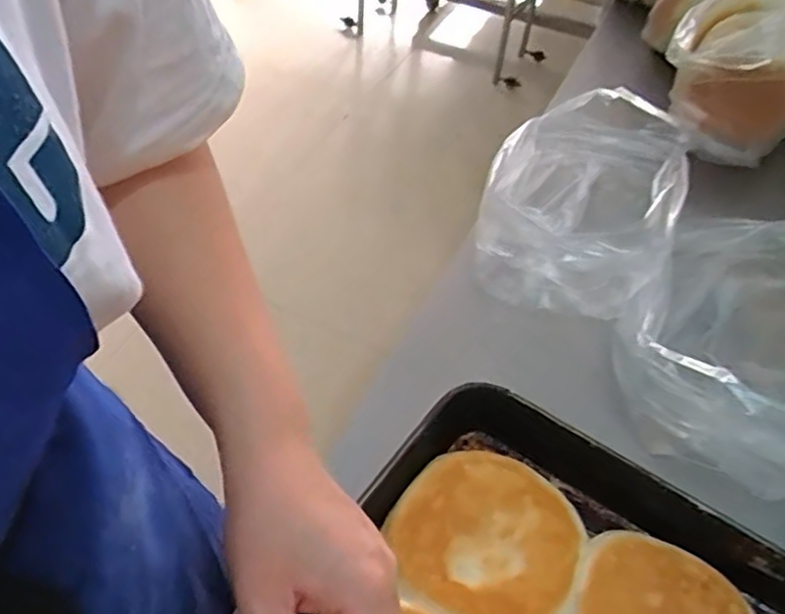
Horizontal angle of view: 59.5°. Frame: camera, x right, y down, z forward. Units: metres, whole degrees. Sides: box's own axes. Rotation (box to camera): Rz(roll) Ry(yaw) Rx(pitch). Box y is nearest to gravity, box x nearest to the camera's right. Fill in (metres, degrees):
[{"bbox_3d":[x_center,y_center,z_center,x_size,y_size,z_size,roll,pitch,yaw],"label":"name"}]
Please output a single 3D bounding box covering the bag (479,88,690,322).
[{"bbox_3d":[0.187,-0.104,0.690,0.174,0.117,0.255,19,50,11],"label":"bag"}]

